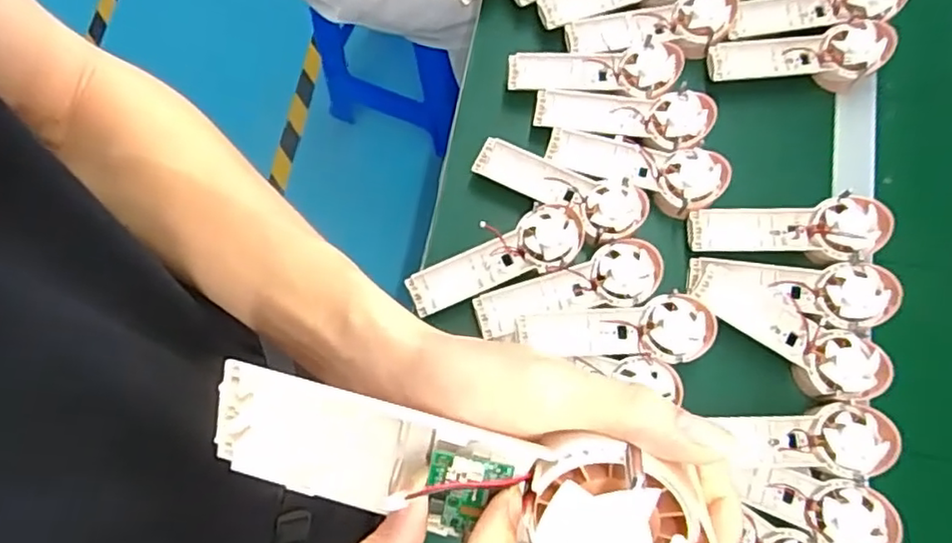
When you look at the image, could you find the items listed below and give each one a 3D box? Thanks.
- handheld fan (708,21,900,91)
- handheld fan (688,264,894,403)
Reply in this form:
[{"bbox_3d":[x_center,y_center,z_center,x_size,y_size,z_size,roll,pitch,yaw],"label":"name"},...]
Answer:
[{"bbox_3d":[0.333,-0.223,0.656,0.171,0.031,0.056,-4,74,1],"label":"handheld fan"},{"bbox_3d":[0.281,0.055,0.577,0.175,0.031,0.059,34,78,10],"label":"handheld fan"}]

